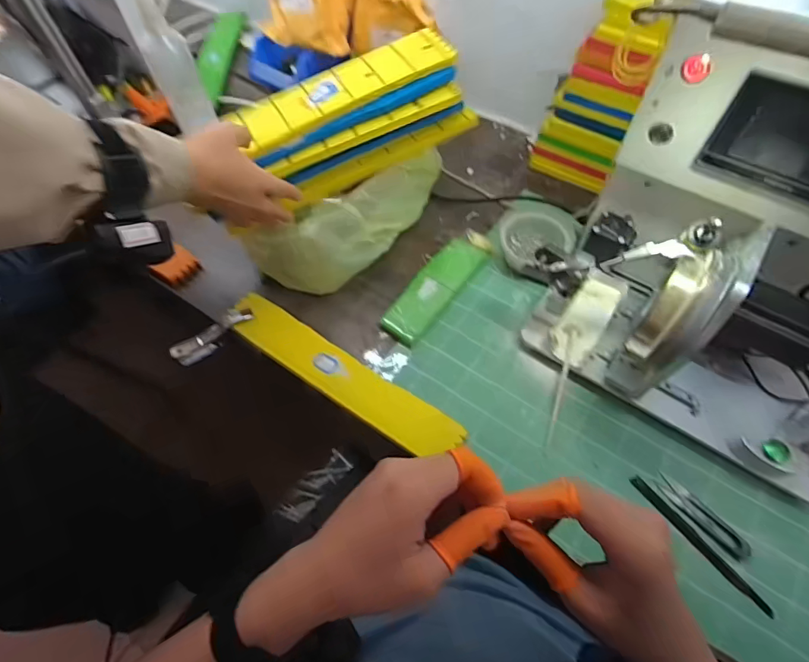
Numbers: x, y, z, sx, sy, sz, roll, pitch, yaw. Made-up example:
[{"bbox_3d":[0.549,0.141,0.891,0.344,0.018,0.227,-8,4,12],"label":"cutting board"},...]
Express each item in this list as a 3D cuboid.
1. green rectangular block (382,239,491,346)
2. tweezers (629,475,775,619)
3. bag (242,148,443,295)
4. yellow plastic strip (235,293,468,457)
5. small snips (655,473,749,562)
[{"bbox_3d":[0.045,-0.063,0.624,0.063,0.019,0.189,33,65,19],"label":"green rectangular block"},{"bbox_3d":[0.298,0.214,0.452,0.011,0.008,0.157,-33,64,-17],"label":"tweezers"},{"bbox_3d":[-0.059,-0.148,0.617,0.304,0.097,0.129,-27,62,-14],"label":"bag"},{"bbox_3d":[-0.083,0.052,0.549,0.336,0.018,0.058,31,64,18],"label":"yellow plastic strip"},{"bbox_3d":[0.310,0.194,0.464,0.023,0.005,0.100,-37,65,-19],"label":"small snips"}]

